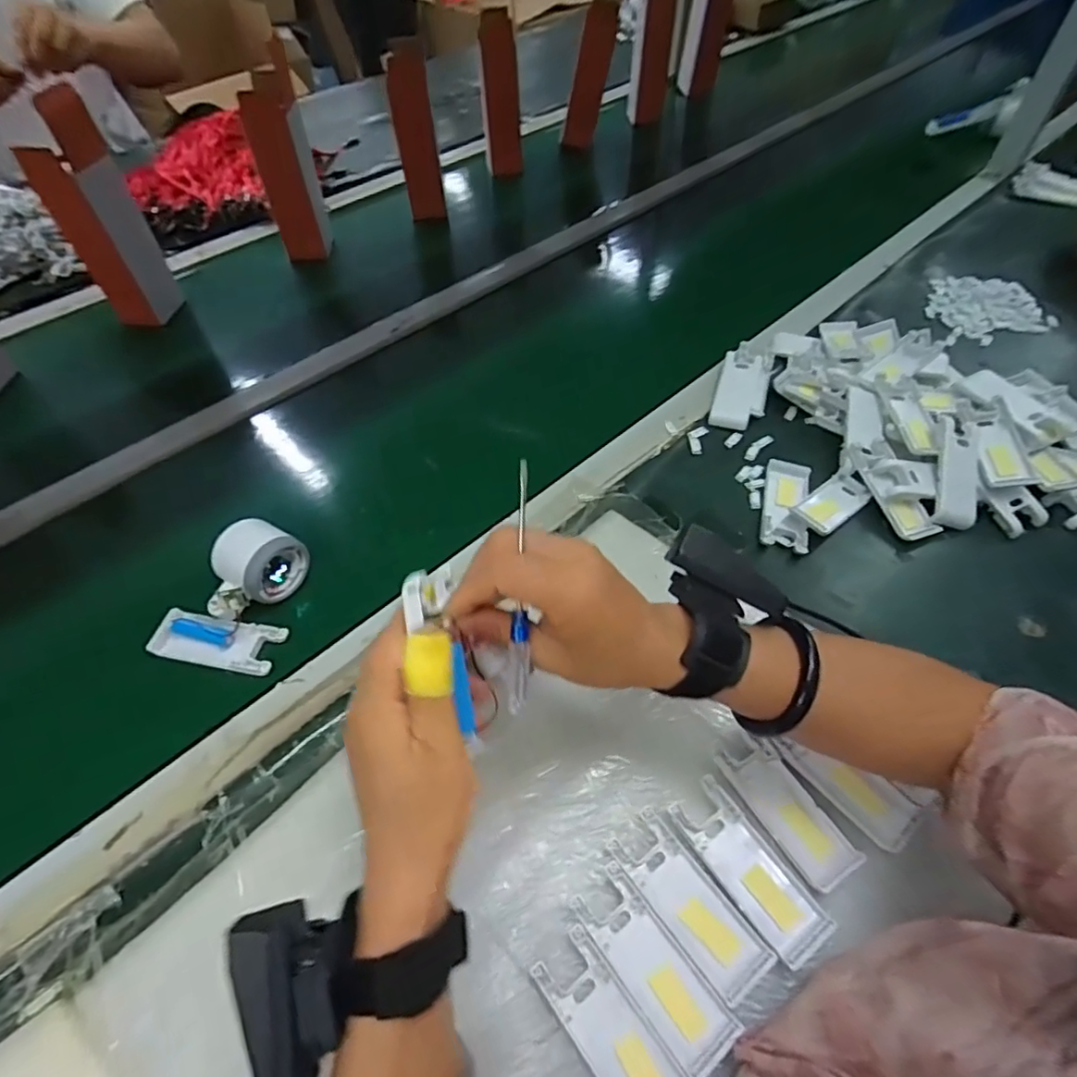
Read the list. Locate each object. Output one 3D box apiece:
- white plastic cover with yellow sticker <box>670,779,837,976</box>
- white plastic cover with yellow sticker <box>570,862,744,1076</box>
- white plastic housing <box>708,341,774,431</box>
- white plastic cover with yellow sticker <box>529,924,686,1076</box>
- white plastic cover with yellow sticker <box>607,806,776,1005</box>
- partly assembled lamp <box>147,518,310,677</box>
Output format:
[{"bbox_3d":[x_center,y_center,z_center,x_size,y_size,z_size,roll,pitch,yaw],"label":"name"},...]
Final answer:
[{"bbox_3d":[0.132,0.205,0.370,0.041,0.006,0.103,-30,59,-19],"label":"white plastic cover with yellow sticker"},{"bbox_3d":[0.067,0.249,0.344,0.039,0.011,0.103,-33,60,-20],"label":"white plastic cover with yellow sticker"},{"bbox_3d":[0.224,-0.167,0.644,0.053,0.017,0.124,16,56,12],"label":"white plastic housing"},{"bbox_3d":[0.043,0.277,0.325,0.038,0.006,0.104,-33,60,-20],"label":"white plastic cover with yellow sticker"},{"bbox_3d":[0.093,0.223,0.364,0.039,0.007,0.103,-33,60,-21],"label":"white plastic cover with yellow sticker"},{"bbox_3d":[-0.252,0.042,0.482,0.101,0.049,0.112,11,55,9],"label":"partly assembled lamp"}]

